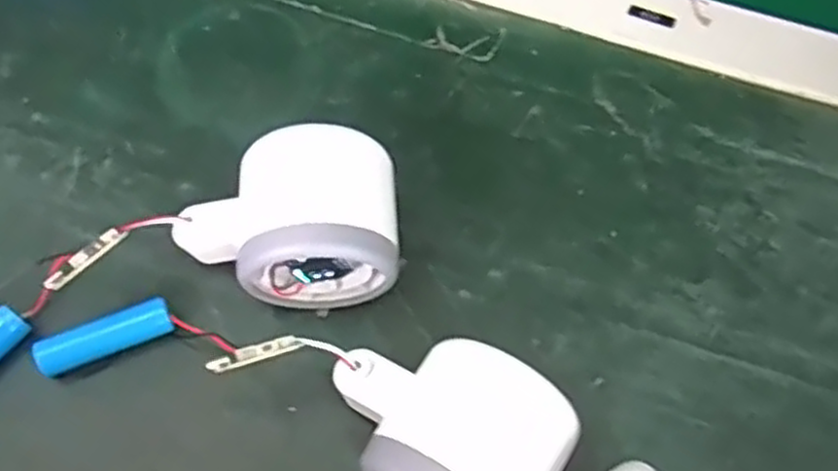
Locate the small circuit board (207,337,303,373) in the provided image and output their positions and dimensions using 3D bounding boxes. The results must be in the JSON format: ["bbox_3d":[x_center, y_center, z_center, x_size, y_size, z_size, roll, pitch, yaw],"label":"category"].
[{"bbox_3d":[-0.054,0.039,0.256,0.031,0.005,0.005,-14,68,-23],"label":"small circuit board"}]

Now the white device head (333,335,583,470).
[{"bbox_3d":[0.009,0.068,0.273,0.081,0.044,0.059,34,69,11],"label":"white device head"}]

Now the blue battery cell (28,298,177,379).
[{"bbox_3d":[-0.119,0.039,0.292,0.050,0.016,0.012,-20,69,-11],"label":"blue battery cell"}]

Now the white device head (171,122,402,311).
[{"bbox_3d":[-0.050,-0.004,0.295,0.081,0.057,0.053,-5,67,-5],"label":"white device head"}]

